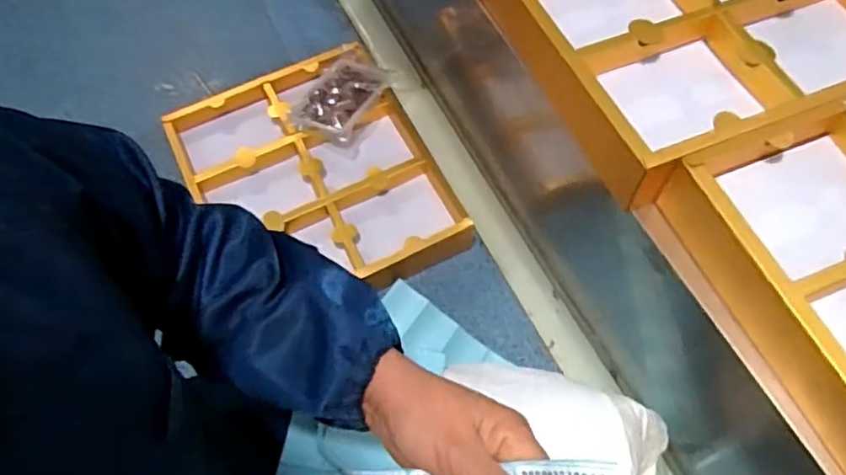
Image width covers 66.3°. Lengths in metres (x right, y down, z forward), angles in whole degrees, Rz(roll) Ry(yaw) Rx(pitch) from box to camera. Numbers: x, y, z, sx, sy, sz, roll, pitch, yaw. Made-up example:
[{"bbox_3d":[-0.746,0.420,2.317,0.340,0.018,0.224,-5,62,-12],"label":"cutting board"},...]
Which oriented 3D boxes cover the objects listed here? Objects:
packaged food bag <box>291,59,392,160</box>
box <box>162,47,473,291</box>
[{"bbox_3d":[-0.145,-0.255,1.152,0.139,0.041,0.186,20,63,12],"label":"packaged food bag"},{"bbox_3d":[-0.183,-0.109,1.109,0.387,0.054,0.469,-28,64,-14],"label":"box"}]

